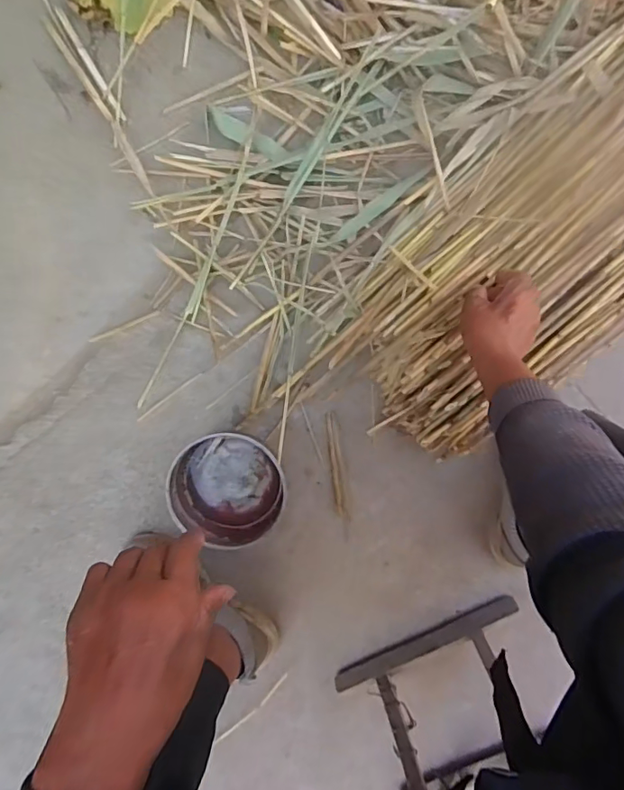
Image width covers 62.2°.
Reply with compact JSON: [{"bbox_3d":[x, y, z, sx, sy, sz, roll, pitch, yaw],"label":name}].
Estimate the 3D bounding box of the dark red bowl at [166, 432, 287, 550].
[{"bbox_3d":[-0.119,0.135,0.748,0.153,0.076,0.154,0,97,3],"label":"dark red bowl"}]

